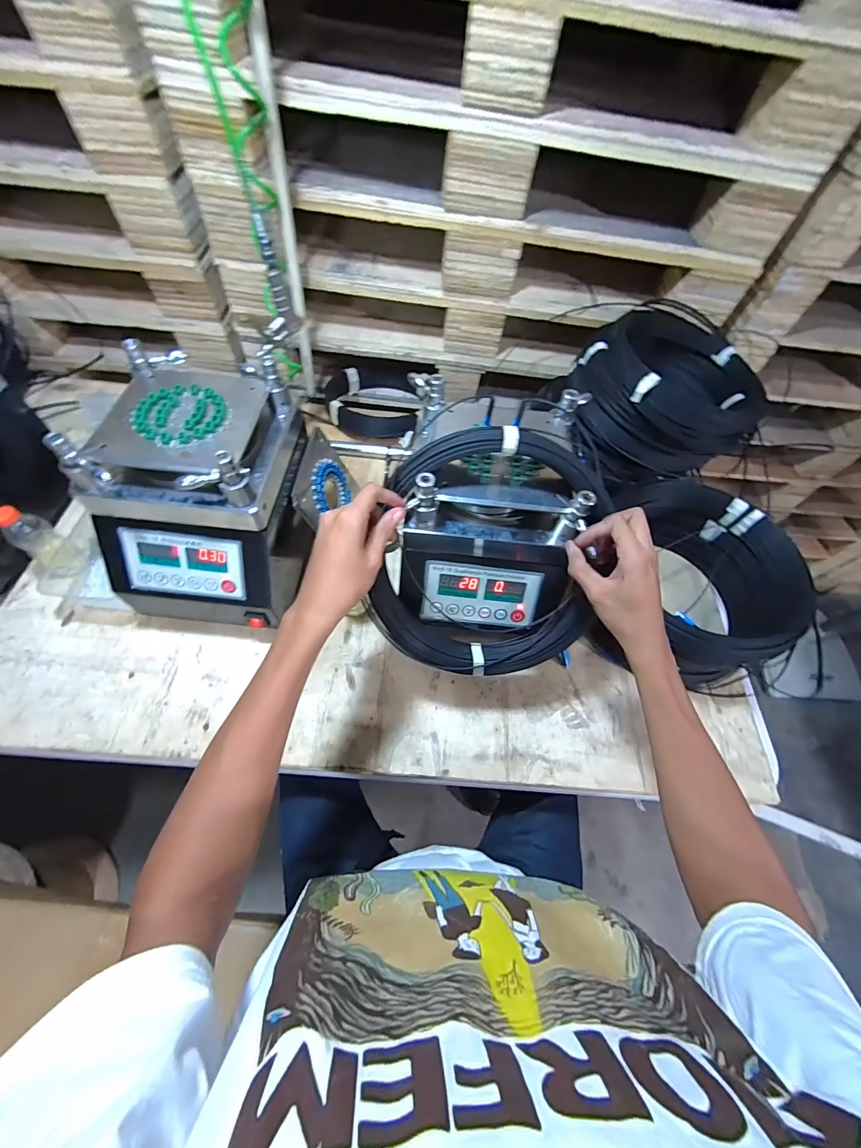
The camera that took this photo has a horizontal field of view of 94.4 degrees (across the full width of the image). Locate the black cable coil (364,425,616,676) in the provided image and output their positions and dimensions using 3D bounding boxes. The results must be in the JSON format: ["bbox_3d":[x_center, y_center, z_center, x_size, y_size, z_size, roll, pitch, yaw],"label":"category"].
[{"bbox_3d":[0.062,-0.018,0.486,0.269,0.300,0.055,-2,24,0],"label":"black cable coil"}]

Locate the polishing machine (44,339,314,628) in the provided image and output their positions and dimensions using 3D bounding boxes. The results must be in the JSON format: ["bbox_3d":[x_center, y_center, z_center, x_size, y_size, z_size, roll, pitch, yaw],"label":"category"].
[{"bbox_3d":[-0.311,-0.113,0.562,0.212,0.238,0.273,5,61,-1],"label":"polishing machine"}]

